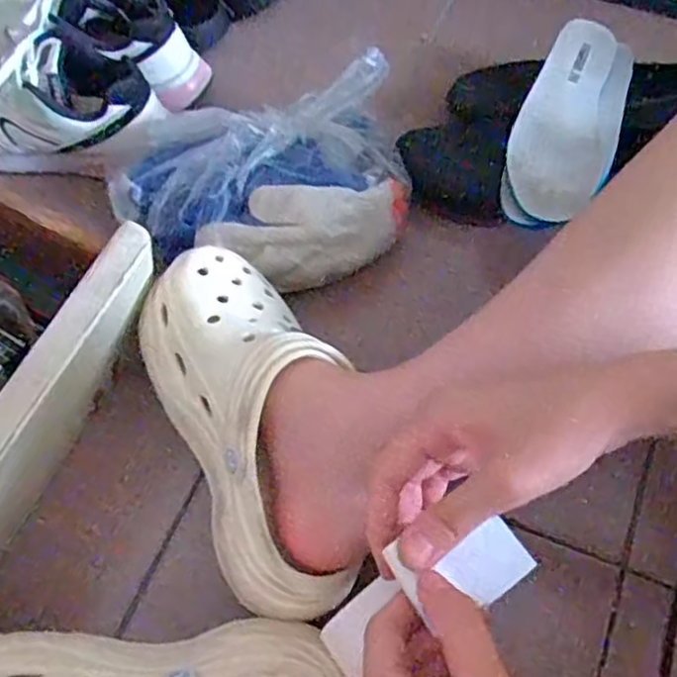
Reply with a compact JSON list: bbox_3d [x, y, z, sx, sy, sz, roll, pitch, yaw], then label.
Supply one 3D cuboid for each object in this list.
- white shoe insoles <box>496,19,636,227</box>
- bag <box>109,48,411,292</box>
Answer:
[{"bbox_3d":[0.201,-0.188,0.594,0.084,0.023,0.229,20,65,10],"label":"white shoe insoles"},{"bbox_3d":[-0.061,-0.126,0.556,0.231,0.062,0.159,-12,63,-5],"label":"bag"}]

